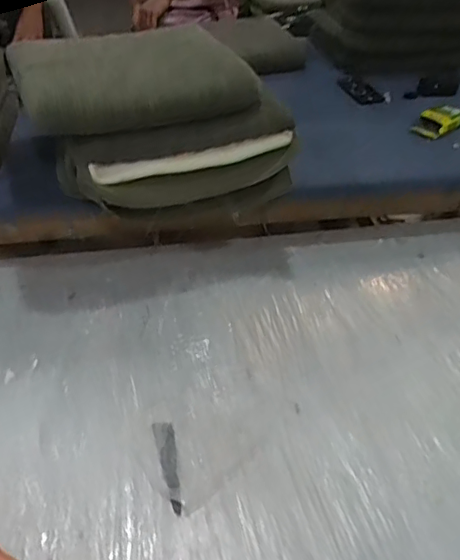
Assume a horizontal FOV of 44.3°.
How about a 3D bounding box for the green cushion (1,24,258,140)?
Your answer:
[{"bbox_3d":[-0.185,-0.407,1.113,0.451,0.065,0.330,-17,44,-20],"label":"green cushion"}]

